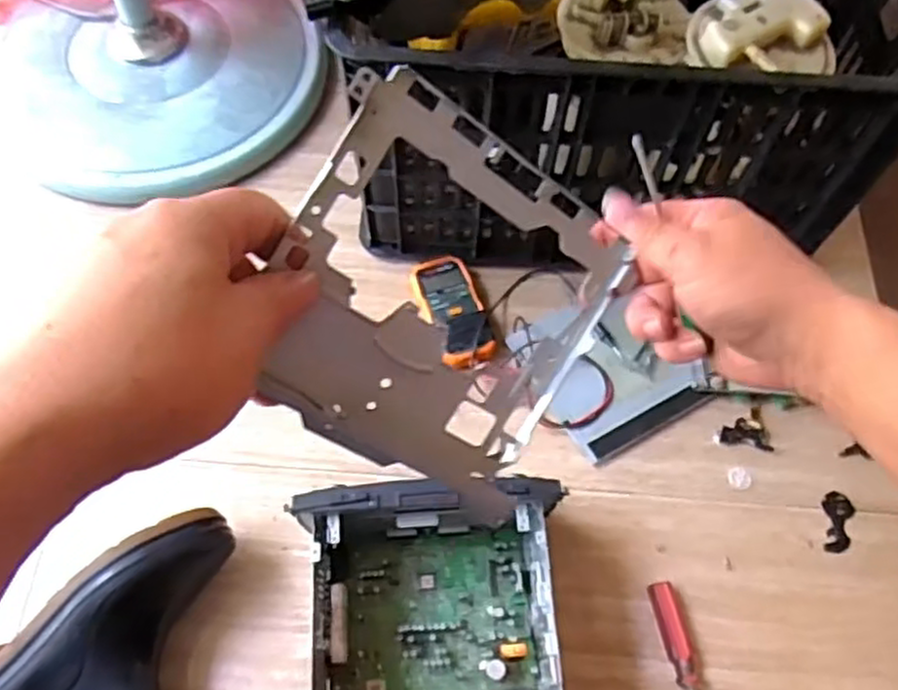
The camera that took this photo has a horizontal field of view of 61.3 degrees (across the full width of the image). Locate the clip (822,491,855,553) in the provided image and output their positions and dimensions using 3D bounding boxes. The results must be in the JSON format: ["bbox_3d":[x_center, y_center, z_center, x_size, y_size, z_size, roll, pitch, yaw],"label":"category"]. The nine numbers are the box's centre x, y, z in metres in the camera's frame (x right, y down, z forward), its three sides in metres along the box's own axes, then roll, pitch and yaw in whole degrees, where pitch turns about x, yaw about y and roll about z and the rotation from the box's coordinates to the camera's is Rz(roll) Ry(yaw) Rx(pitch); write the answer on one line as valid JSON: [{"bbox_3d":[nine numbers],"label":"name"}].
[{"bbox_3d":[0.360,0.164,0.702,0.025,0.010,0.055,10,64,2],"label":"clip"}]

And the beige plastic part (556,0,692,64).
[{"bbox_3d":[0.154,-0.286,0.669,0.110,0.037,0.079,0,64,-1],"label":"beige plastic part"}]

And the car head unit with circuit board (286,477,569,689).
[{"bbox_3d":[-0.016,0.209,0.601,0.187,0.112,0.170,-2,64,-4],"label":"car head unit with circuit board"}]

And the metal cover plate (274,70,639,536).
[{"bbox_3d":[-0.001,-0.015,0.315,0.143,0.009,0.138,29,93,-25],"label":"metal cover plate"}]

